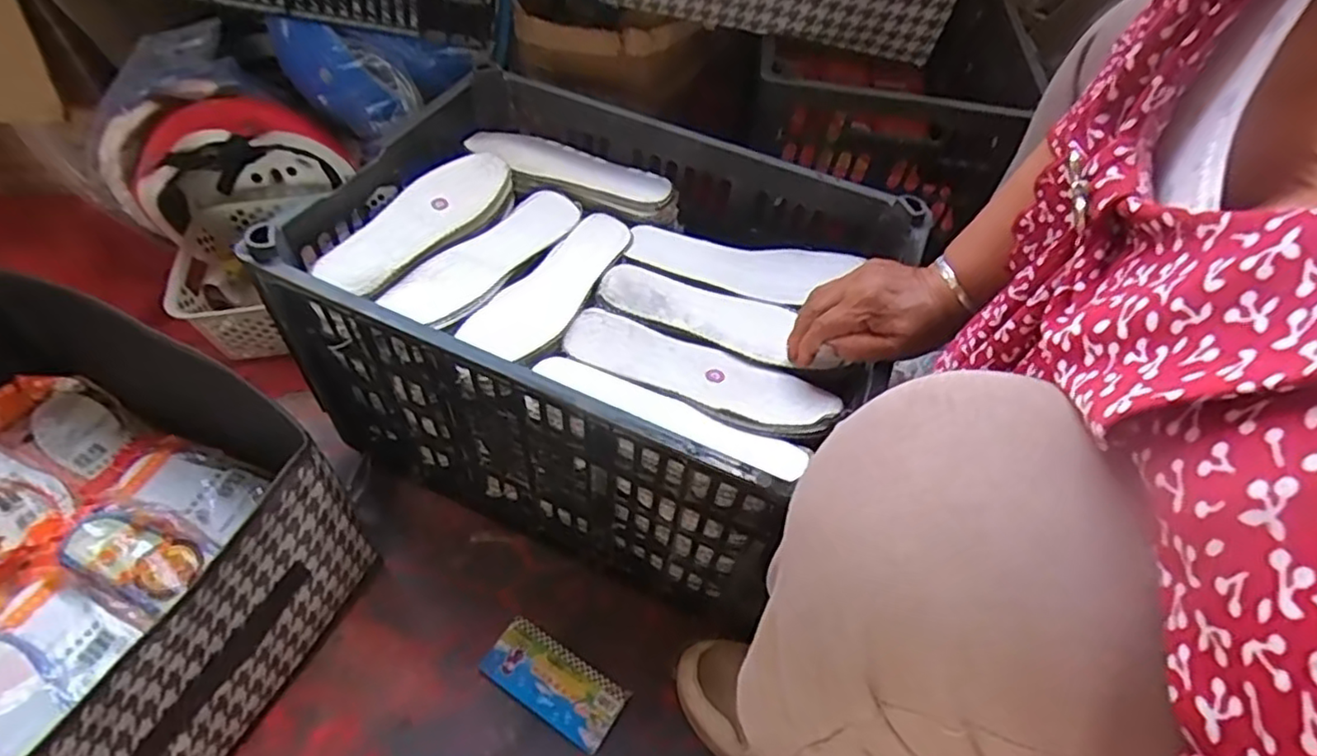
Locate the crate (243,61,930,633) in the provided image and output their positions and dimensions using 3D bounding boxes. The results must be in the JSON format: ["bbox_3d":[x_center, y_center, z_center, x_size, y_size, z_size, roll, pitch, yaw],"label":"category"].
[{"bbox_3d":[-0.057,-0.036,0.648,0.459,0.292,0.330,22,51,13],"label":"crate"}]

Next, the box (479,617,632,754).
[{"bbox_3d":[-0.095,0.272,0.582,0.127,0.011,0.056,27,52,17],"label":"box"}]

